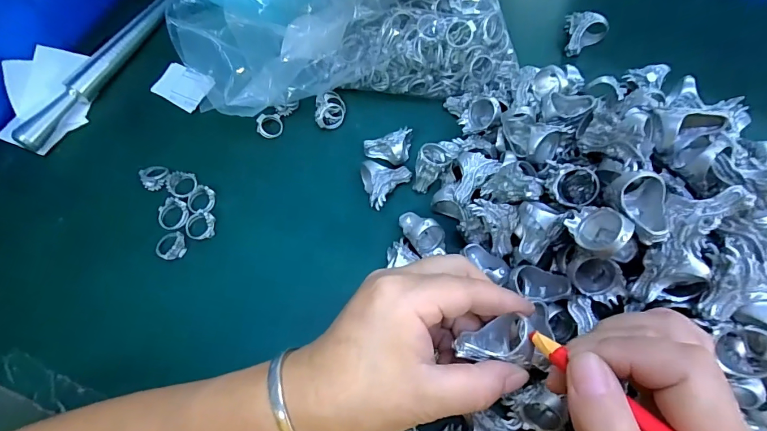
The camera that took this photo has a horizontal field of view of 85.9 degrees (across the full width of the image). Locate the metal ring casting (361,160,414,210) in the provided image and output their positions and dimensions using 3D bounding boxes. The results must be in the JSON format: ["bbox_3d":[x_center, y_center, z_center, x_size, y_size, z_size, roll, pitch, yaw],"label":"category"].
[{"bbox_3d":[0.000,-0.024,0.311,0.038,0.025,0.033,5,65,5],"label":"metal ring casting"}]

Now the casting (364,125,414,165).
[{"bbox_3d":[0.004,-0.057,0.329,0.035,0.021,0.031,14,66,9],"label":"casting"}]

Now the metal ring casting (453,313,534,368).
[{"bbox_3d":[0.053,0.063,0.206,0.035,0.025,0.023,-3,65,1],"label":"metal ring casting"}]

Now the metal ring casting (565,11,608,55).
[{"bbox_3d":[0.176,-0.160,0.368,0.037,0.027,0.036,-1,65,2],"label":"metal ring casting"}]

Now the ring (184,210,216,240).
[{"bbox_3d":[-0.139,0.007,0.311,0.022,0.008,0.021,-1,65,2],"label":"ring"}]

